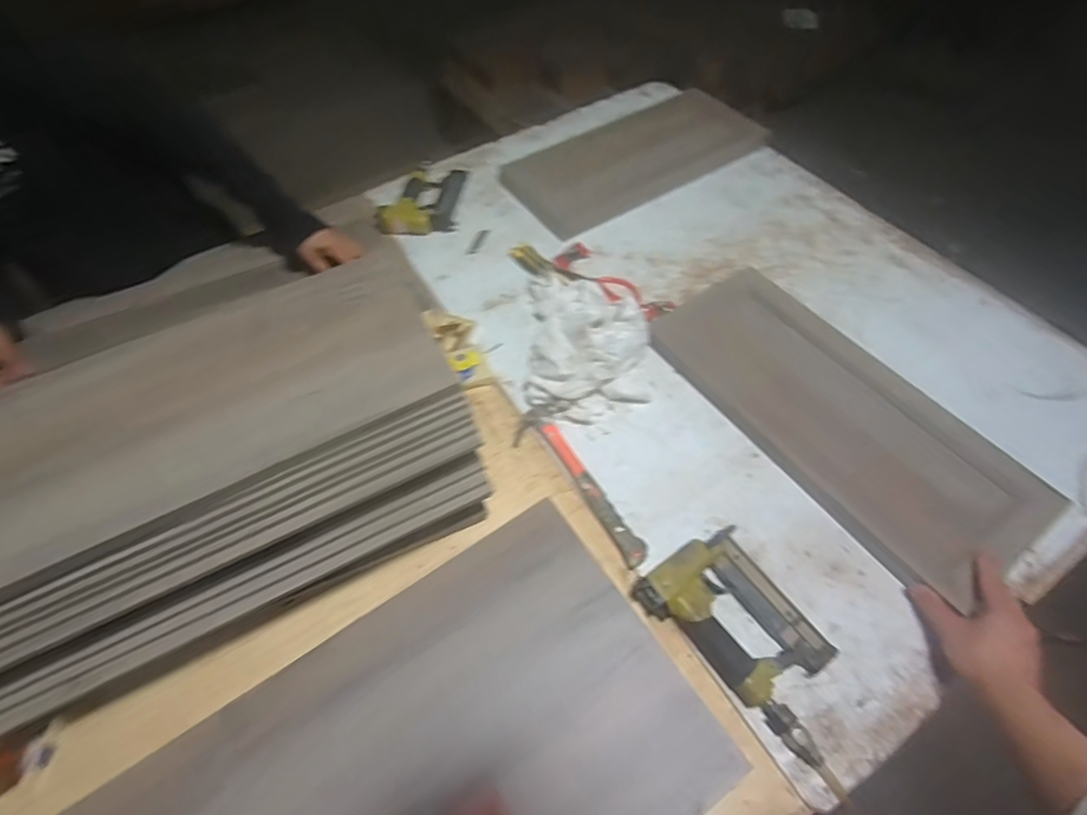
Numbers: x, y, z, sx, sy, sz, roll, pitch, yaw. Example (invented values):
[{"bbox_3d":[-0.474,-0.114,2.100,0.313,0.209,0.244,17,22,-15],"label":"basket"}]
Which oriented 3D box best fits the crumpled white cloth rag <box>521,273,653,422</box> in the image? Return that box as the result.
[{"bbox_3d":[0.071,-0.115,0.827,0.191,0.077,0.284,1,56,2],"label":"crumpled white cloth rag"}]

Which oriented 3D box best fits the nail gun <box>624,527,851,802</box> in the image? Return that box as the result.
[{"bbox_3d":[0.252,0.262,0.610,0.146,0.040,0.272,-37,63,-21],"label":"nail gun"}]

